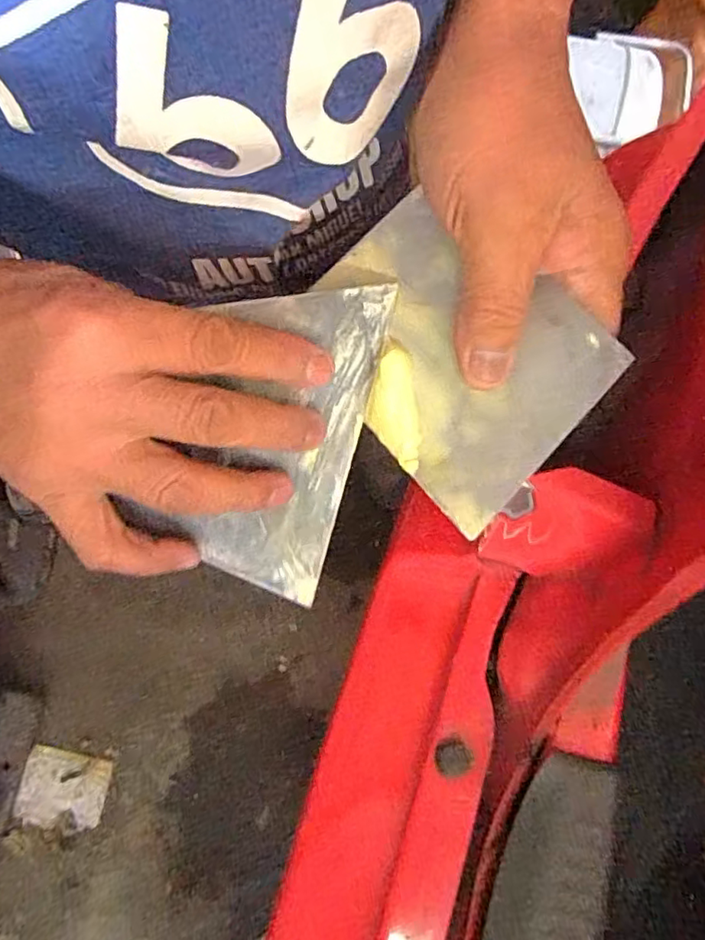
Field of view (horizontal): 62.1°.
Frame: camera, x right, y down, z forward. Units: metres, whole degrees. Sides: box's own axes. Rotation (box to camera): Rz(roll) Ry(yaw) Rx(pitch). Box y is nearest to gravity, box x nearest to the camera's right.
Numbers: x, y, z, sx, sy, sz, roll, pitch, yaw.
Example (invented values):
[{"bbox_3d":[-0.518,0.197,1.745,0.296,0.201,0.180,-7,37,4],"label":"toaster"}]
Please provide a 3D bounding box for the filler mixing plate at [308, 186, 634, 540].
[{"bbox_3d":[0.033,-0.043,0.229,0.111,0.007,0.086,43,112,13],"label":"filler mixing plate"}]

